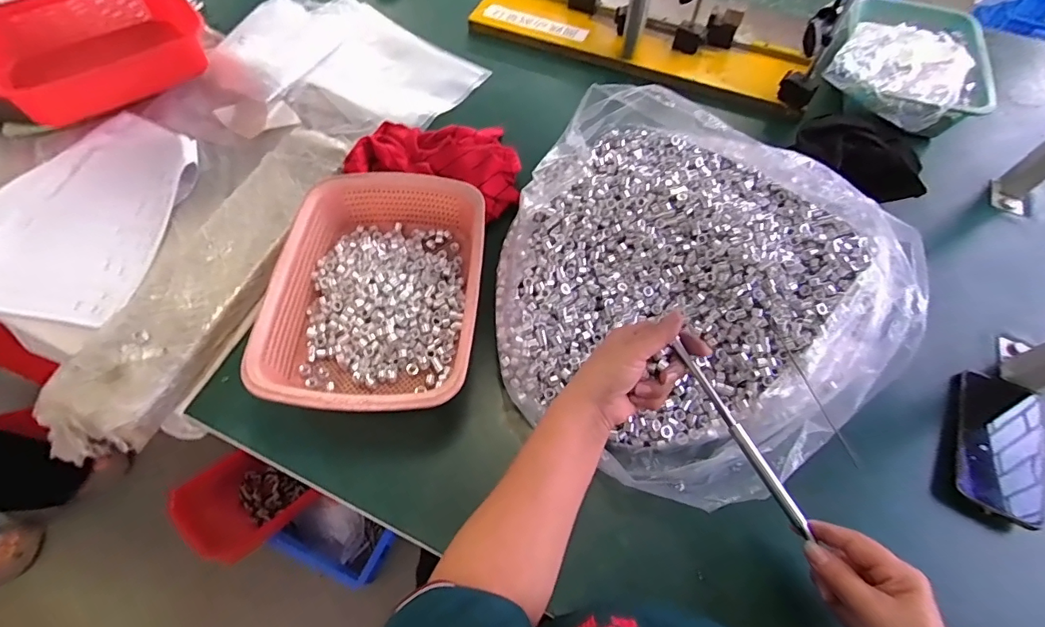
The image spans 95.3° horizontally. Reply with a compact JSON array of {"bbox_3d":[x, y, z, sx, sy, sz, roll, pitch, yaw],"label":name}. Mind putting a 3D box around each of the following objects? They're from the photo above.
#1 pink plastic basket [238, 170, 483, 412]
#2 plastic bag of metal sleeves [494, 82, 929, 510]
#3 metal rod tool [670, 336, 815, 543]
[{"bbox_3d":[-0.159,-0.027,0.546,0.218,0.071,0.300,3,60,-1],"label":"pink plastic basket"},{"bbox_3d":[0.190,-0.052,0.518,0.414,0.150,0.448,9,61,3],"label":"plastic bag of metal sleeves"},{"bbox_3d":[0.197,0.110,0.427,0.011,0.009,0.190,-28,78,-17],"label":"metal rod tool"}]

